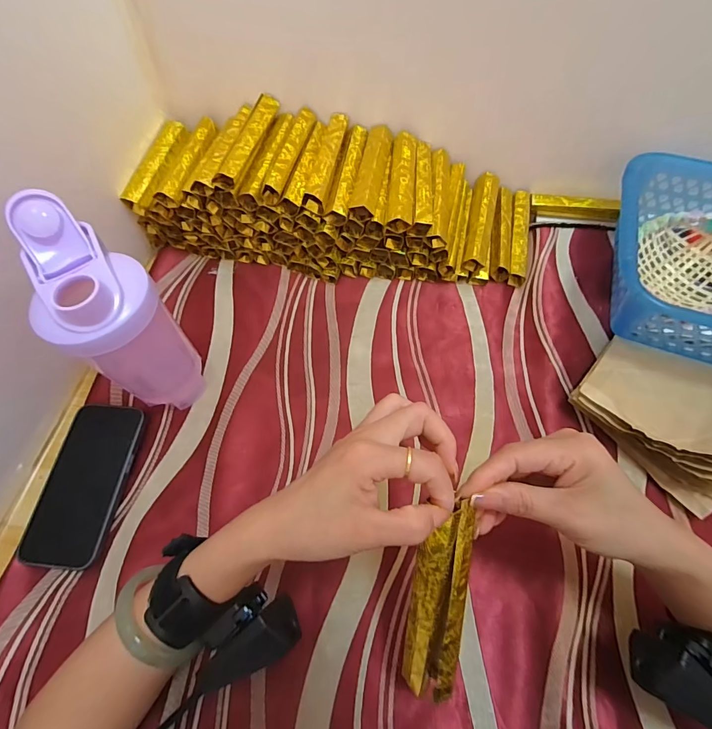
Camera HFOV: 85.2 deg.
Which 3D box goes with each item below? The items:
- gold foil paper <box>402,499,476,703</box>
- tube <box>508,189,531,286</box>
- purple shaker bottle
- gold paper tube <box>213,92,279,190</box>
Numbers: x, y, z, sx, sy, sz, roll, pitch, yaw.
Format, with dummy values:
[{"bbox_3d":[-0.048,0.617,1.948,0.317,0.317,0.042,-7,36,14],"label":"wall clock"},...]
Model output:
[{"bbox_3d":[0.051,0.145,0.237,0.034,0.015,0.125,10,99,8],"label":"gold foil paper"},{"bbox_3d":[0.206,-0.163,0.484,0.022,0.025,0.130,9,63,8],"label":"tube"},{"bbox_3d":[-0.210,-0.037,0.350,0.116,0.183,0.079,40,71,21],"label":"purple shaker bottle"},{"bbox_3d":[-0.119,-0.248,0.423,0.025,0.020,0.131,13,64,10],"label":"gold paper tube"}]

